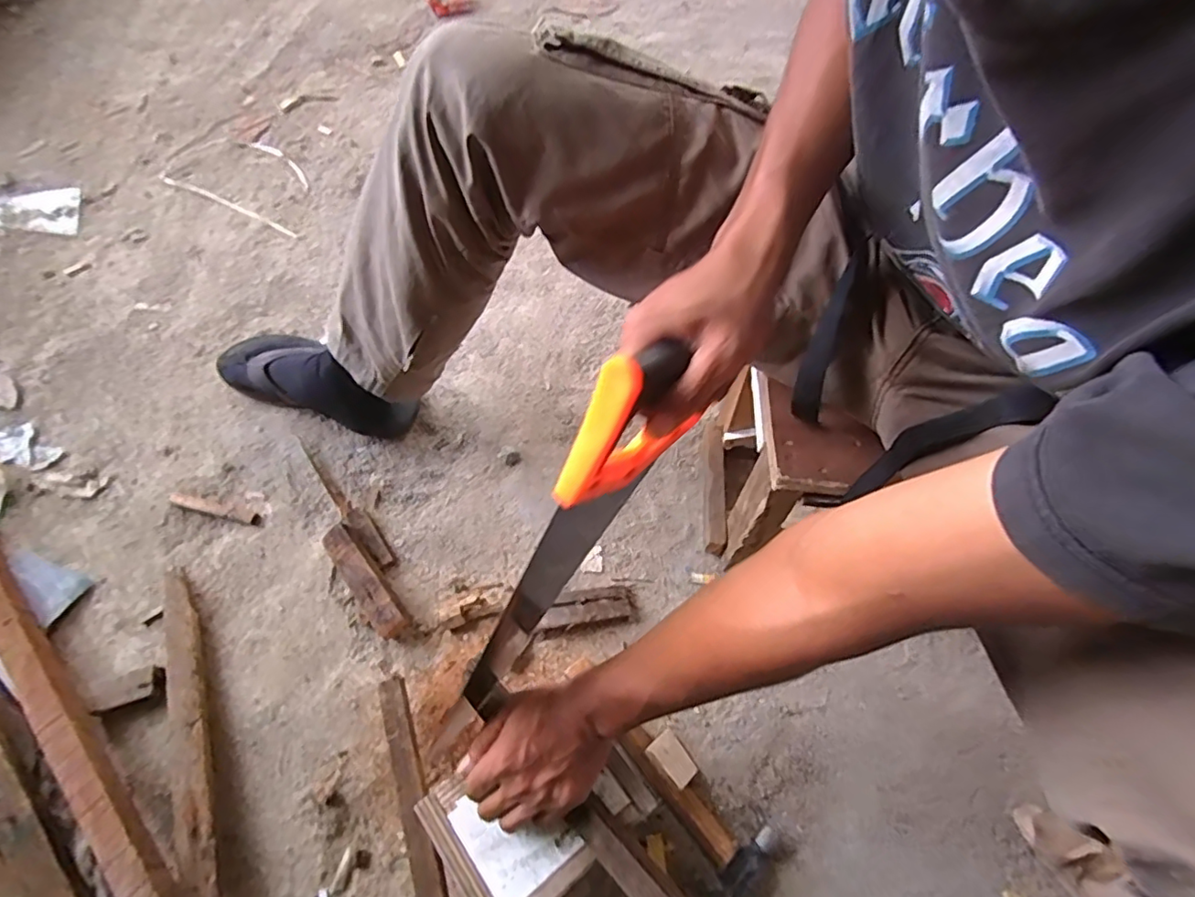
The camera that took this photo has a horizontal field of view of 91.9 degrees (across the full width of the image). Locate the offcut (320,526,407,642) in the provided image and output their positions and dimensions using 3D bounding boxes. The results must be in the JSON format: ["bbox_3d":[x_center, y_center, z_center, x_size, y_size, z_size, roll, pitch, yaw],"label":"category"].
[{"bbox_3d":[-0.263,0.149,0.652,0.032,0.030,0.139,-34,66,-21],"label":"offcut"}]

